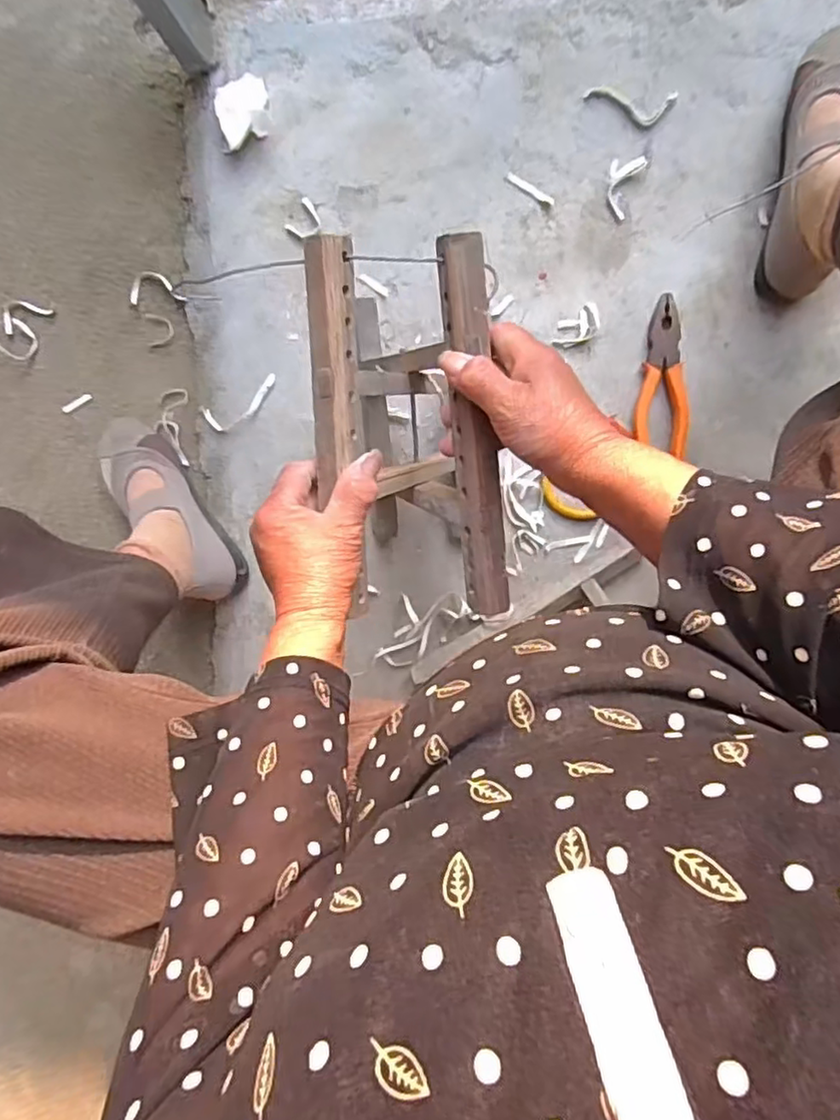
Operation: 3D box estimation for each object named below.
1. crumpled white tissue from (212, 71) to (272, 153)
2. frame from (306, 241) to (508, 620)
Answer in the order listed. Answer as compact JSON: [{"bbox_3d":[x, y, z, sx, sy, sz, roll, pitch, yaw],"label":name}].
[{"bbox_3d":[-0.178,-0.455,0.652,0.052,0.021,0.067,-12,96,7],"label":"crumpled white tissue"},{"bbox_3d":[-0.002,-0.098,0.557,0.135,0.303,0.239,-1,98,4],"label":"frame"}]

